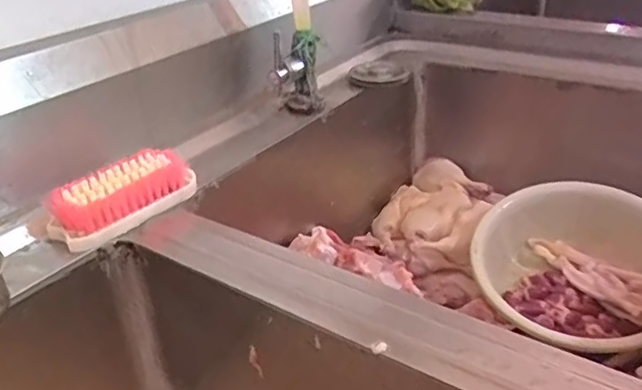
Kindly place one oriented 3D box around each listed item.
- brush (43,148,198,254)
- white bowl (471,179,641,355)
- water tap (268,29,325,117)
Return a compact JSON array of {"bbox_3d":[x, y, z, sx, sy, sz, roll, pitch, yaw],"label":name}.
[{"bbox_3d":[-0.176,-0.001,0.525,0.055,0.039,0.132,16,36,30],"label":"brush"},{"bbox_3d":[0.331,0.108,0.724,0.264,0.128,0.264,-7,42,7],"label":"white bowl"},{"bbox_3d":[-0.030,-0.148,0.704,0.057,0.108,0.076,-3,30,0],"label":"water tap"}]

